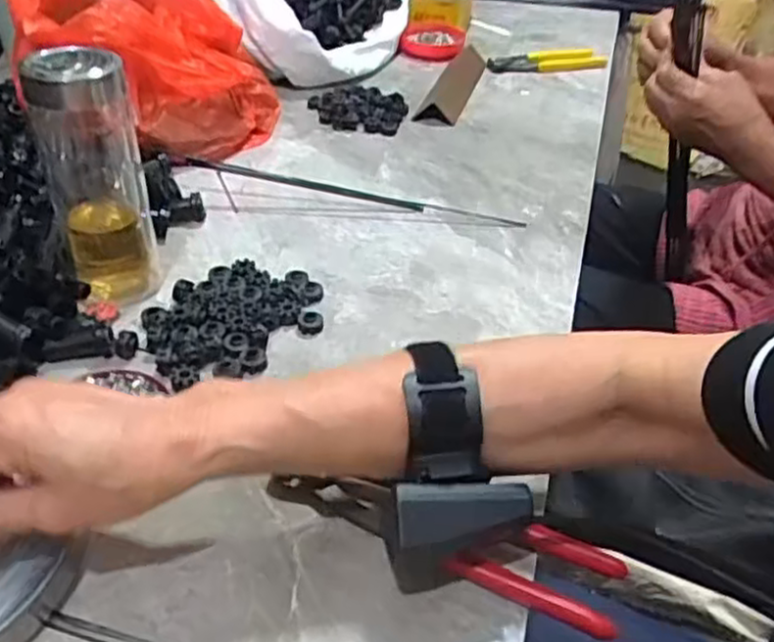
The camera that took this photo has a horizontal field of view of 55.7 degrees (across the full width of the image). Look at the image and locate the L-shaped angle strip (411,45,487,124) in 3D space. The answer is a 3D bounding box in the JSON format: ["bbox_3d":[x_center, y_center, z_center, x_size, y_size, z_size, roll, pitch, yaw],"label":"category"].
[{"bbox_3d":[0.084,-0.296,0.913,0.045,0.026,0.230,14,39,11],"label":"L-shaped angle strip"}]

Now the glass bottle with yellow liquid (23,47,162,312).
[{"bbox_3d":[-0.209,-0.104,0.527,0.069,0.166,0.060,-15,42,-23],"label":"glass bottle with yellow liquid"}]

